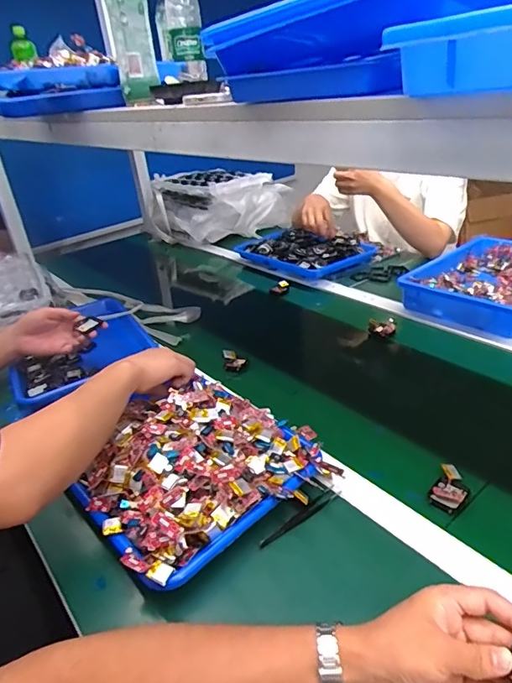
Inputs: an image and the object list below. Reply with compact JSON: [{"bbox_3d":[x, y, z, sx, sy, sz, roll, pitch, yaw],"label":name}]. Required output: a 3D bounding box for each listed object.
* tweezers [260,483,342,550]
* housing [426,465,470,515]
[{"bbox_3d":[0.053,0.200,0.542,0.118,0.013,0.015,-27,35,-31],"label":"tweezers"},{"bbox_3d":[0.225,0.169,0.548,0.035,0.021,0.056,16,37,35],"label":"housing"}]

